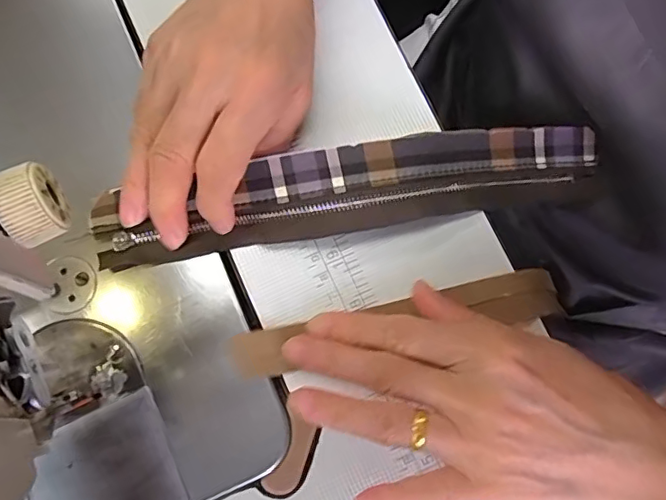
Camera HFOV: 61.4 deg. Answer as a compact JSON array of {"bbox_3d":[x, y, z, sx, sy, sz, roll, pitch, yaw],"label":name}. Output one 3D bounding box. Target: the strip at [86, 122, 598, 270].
[{"bbox_3d":[0.011,-0.028,0.266,0.246,0.028,0.040,-11,79,-7],"label":"strip"}]

